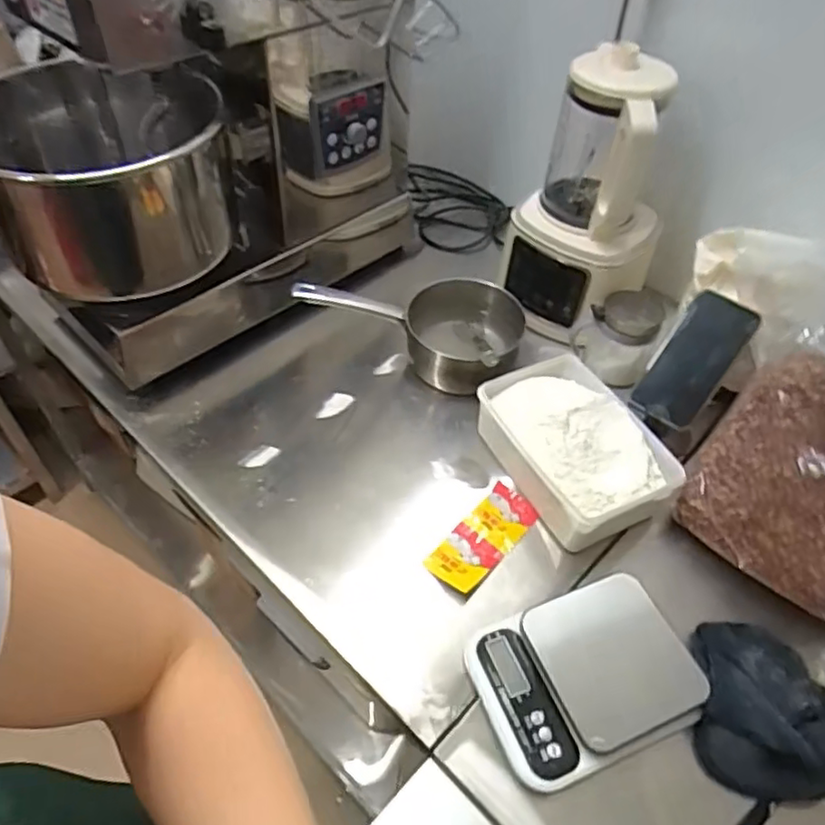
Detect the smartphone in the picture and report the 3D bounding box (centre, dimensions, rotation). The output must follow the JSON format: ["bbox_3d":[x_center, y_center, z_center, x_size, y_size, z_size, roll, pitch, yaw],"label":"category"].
[{"bbox_3d":[0.332,-0.060,0.757,0.074,0.155,0.015,35,15,21],"label":"smartphone"}]

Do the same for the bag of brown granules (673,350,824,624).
[{"bbox_3d":[0.401,0.082,0.637,0.047,0.237,0.232,-5,48,-48],"label":"bag of brown granules"}]

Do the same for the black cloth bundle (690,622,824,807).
[{"bbox_3d":[0.333,0.270,0.582,0.137,0.049,0.143,15,49,11],"label":"black cloth bundle"}]

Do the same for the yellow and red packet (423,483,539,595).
[{"bbox_3d":[0.080,0.139,0.716,0.059,0.018,0.140,35,56,25],"label":"yellow and red packet"}]

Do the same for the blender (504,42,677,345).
[{"bbox_3d":[0.229,-0.274,0.849,0.184,0.312,0.177,28,53,21],"label":"blender"}]

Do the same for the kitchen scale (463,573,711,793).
[{"bbox_3d":[0.162,0.249,0.604,0.197,0.031,0.146,-15,51,-16],"label":"kitchen scale"}]

